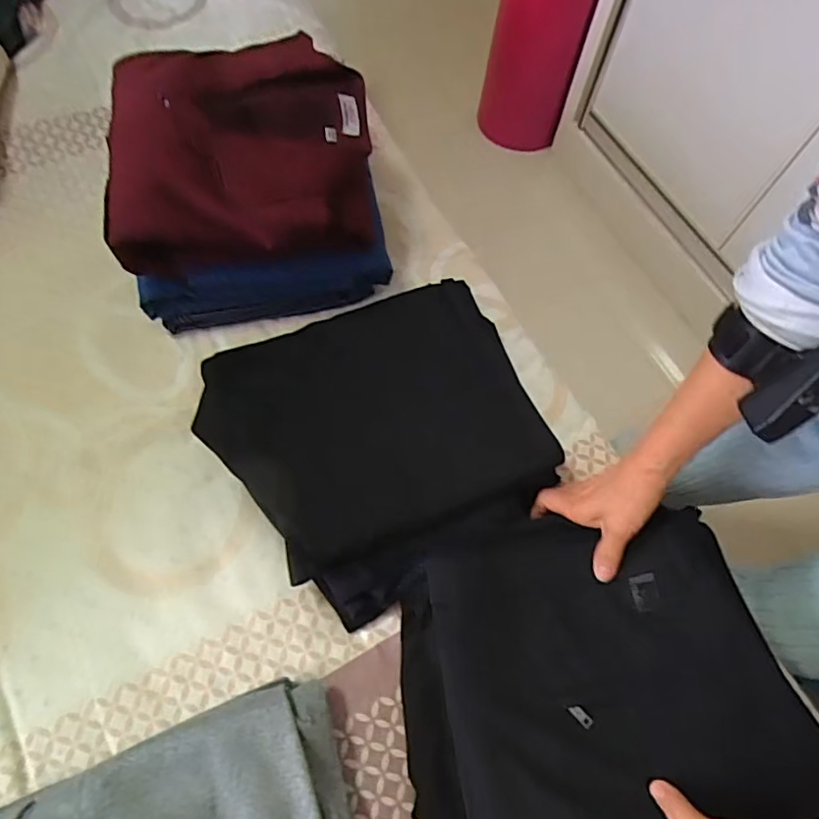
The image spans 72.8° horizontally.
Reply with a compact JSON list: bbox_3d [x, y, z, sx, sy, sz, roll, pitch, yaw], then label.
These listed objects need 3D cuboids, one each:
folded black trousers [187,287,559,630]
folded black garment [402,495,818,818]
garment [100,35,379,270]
[{"bbox_3d":[-0.022,0.019,0.562,0.302,0.056,0.296,-24,70,-12],"label":"folded black trousers"},{"bbox_3d":[0.149,0.228,0.478,0.321,0.050,0.276,-13,68,-8],"label":"folded black garment"},{"bbox_3d":[-0.177,-0.297,0.589,0.260,0.068,0.290,-8,67,-7],"label":"garment"}]

